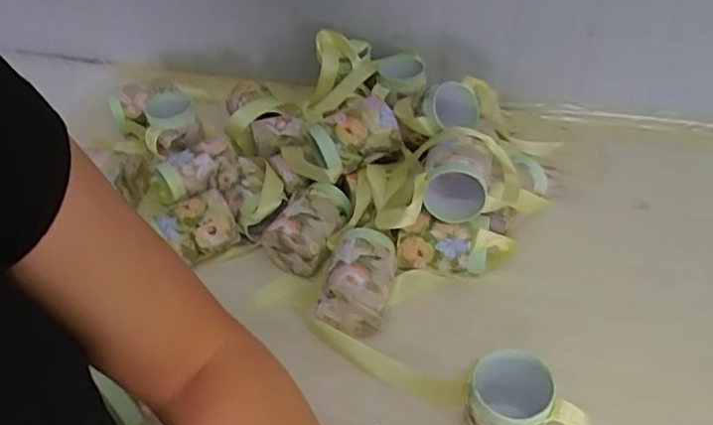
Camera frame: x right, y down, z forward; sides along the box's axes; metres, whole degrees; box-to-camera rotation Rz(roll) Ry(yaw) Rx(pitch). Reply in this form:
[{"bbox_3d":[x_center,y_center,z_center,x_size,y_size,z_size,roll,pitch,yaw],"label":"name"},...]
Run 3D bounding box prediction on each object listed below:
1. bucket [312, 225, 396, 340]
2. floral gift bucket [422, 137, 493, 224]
[{"bbox_3d":[0.003,0.077,0.649,0.075,0.072,0.101,3,45,10],"label":"bucket"},{"bbox_3d":[0.112,-0.031,0.653,0.074,0.083,0.074,8,45,13],"label":"floral gift bucket"}]

